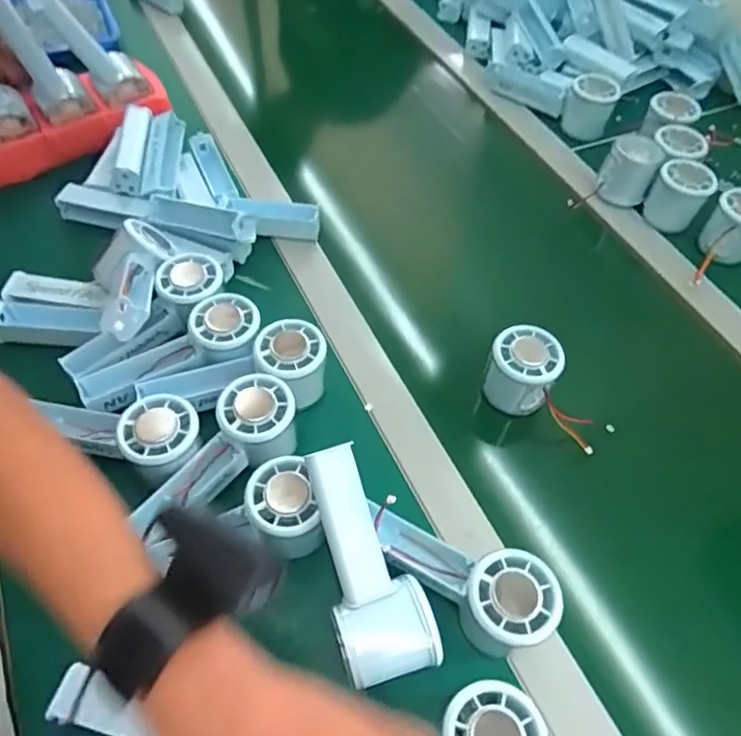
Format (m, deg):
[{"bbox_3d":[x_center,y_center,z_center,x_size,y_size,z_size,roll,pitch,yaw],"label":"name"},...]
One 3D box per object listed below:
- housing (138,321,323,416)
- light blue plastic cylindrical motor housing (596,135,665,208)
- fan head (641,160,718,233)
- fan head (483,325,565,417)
[{"bbox_3d":[-0.104,0.016,0.489,0.145,0.053,0.062,-21,58,-15],"label":"housing"},{"bbox_3d":[0.287,-0.217,0.670,0.051,0.057,0.051,2,56,-3],"label":"light blue plastic cylindrical motor housing"},{"bbox_3d":[0.332,-0.184,0.651,0.052,0.067,0.045,33,60,17],"label":"fan head"},{"bbox_3d":[0.128,0.002,0.516,0.054,0.060,0.051,14,56,8],"label":"fan head"}]

